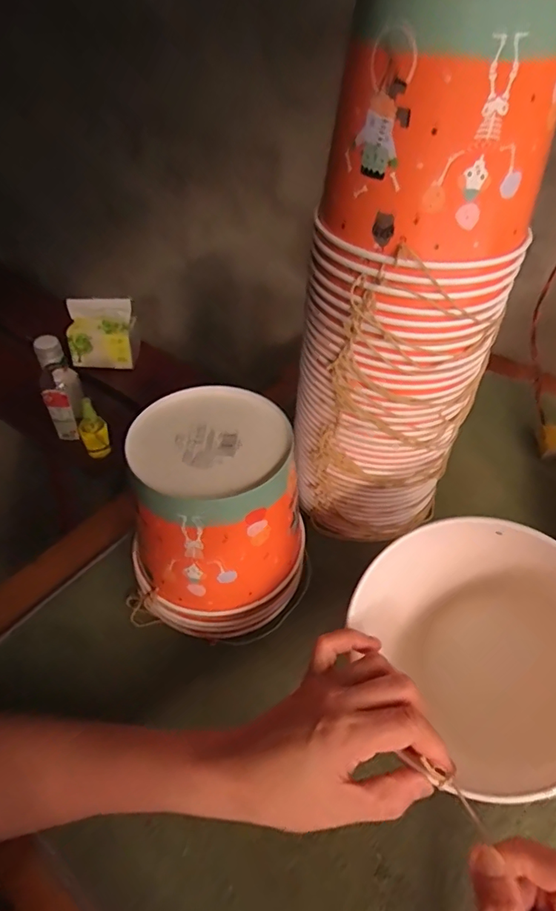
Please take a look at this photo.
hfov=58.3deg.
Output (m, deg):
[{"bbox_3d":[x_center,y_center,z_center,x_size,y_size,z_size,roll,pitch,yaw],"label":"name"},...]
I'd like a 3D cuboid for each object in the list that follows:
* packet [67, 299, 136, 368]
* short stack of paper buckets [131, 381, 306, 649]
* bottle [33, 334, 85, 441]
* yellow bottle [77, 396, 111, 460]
[{"bbox_3d":[-0.386,-0.266,1.099,0.140,0.145,0.061,-1,46,-7],"label":"packet"},{"bbox_3d":[-0.051,0.053,0.450,0.150,0.167,0.149,-3,46,-9],"label":"short stack of paper buckets"},{"bbox_3d":[-0.391,-0.122,0.899,0.066,0.200,0.061,-15,49,-19],"label":"bottle"},{"bbox_3d":[-0.332,-0.044,0.899,0.044,0.134,0.034,-19,50,-22],"label":"yellow bottle"}]

